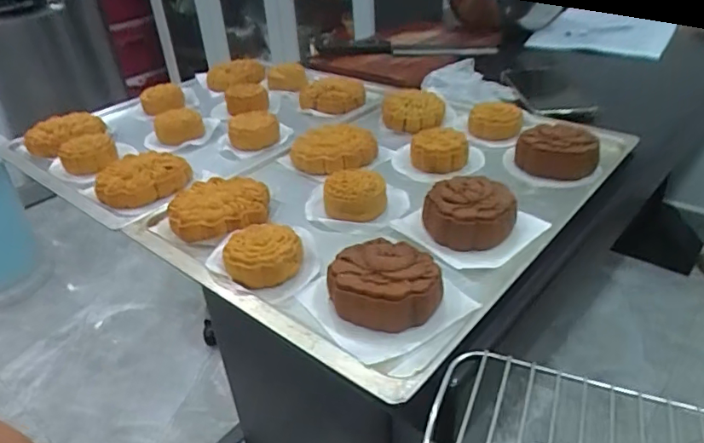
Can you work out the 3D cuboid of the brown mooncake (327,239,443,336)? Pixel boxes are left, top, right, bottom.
[{"bbox_3d":[0.024,0.044,0.372,0.074,0.030,0.064,13,37,25],"label":"brown mooncake"}]

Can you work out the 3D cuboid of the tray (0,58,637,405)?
[{"bbox_3d":[-0.073,-0.086,0.588,0.601,0.050,0.403,23,42,35],"label":"tray"}]

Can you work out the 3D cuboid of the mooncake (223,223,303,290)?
[{"bbox_3d":[-0.071,0.025,0.411,0.055,0.026,0.052,-3,33,2],"label":"mooncake"}]

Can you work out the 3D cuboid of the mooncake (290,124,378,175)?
[{"bbox_3d":[-0.022,-0.077,0.558,0.091,0.034,0.067,0,33,7],"label":"mooncake"}]

